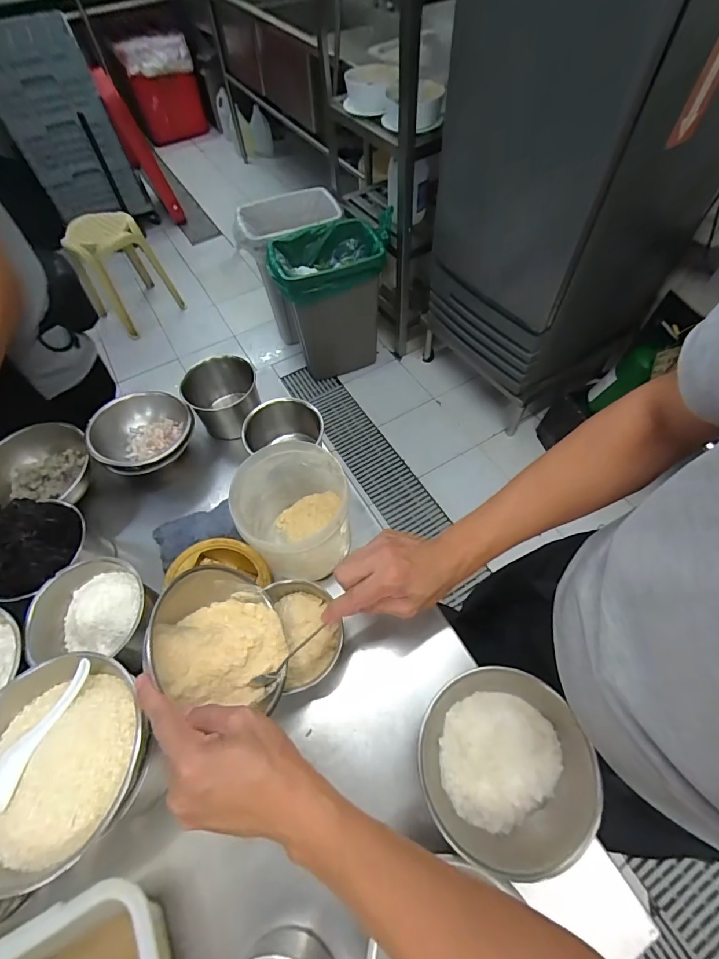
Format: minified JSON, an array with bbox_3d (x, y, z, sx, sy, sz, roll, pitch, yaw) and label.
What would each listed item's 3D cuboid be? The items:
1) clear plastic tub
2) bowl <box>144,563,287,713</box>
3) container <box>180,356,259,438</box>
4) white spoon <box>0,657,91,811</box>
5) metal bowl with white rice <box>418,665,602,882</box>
[{"bbox_3d":[-0.085,0.053,0.554,0.134,0.154,0.140,-1,59,2],"label":"clear plastic tub"},{"bbox_3d":[-0.149,0.165,0.435,0.142,0.075,0.126,23,50,-30],"label":"bowl"},{"bbox_3d":[-0.234,-0.139,0.712,0.111,0.098,0.106,-1,59,2],"label":"container"},{"bbox_3d":[-0.302,0.230,0.383,0.035,0.020,0.127,18,61,13],"label":"white spoon"},{"bbox_3d":[0.155,0.297,0.433,0.172,0.056,0.167,-1,59,2],"label":"metal bowl with white rice"}]

